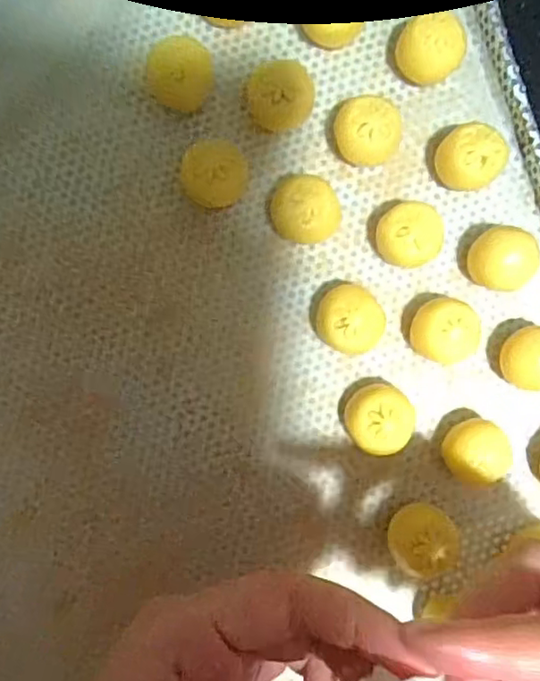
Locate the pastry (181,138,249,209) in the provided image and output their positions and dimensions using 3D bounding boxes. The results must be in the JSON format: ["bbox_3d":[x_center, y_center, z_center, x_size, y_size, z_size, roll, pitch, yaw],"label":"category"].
[{"bbox_3d":[-0.024,-0.070,0.250,0.025,0.022,0.026,0,91,-3],"label":"pastry"}]

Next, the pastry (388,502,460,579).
[{"bbox_3d":[0.063,0.083,0.249,0.025,0.026,0.023,0,91,-3],"label":"pastry"}]

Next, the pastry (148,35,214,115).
[{"bbox_3d":[-0.038,-0.113,0.253,0.027,0.022,0.024,-5,91,-3],"label":"pastry"}]

